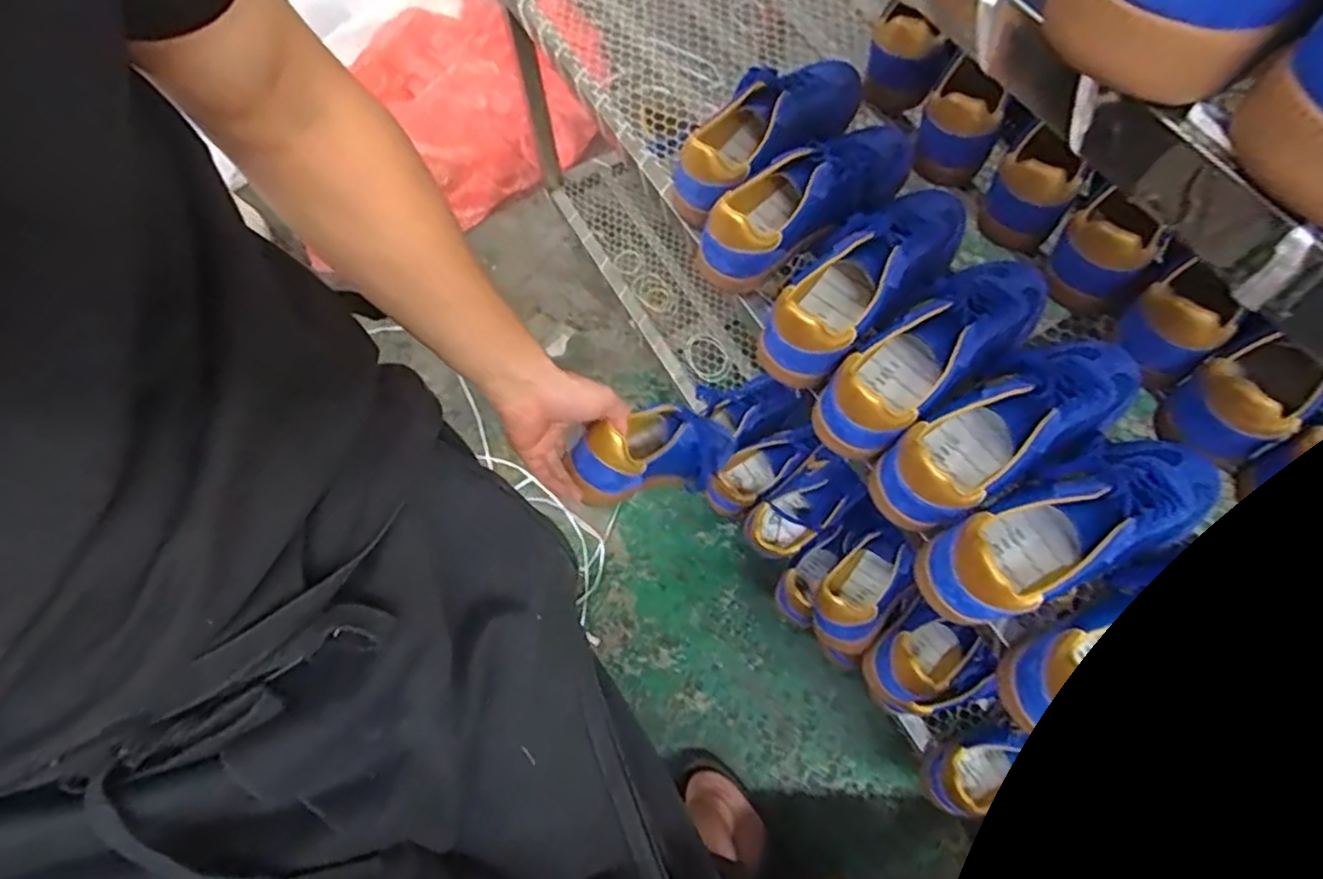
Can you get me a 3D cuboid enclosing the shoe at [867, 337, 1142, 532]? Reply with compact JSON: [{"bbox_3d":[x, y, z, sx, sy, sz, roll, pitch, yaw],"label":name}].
[{"bbox_3d":[0.286,-0.013,0.527,0.241,0.074,0.083,-30,70,-12],"label":"shoe"}]

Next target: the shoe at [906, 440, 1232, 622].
[{"bbox_3d":[0.313,0.060,0.493,0.235,0.078,0.083,-21,68,-9],"label":"shoe"}]

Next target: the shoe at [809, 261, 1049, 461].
[{"bbox_3d":[0.234,-0.076,0.561,0.242,0.076,0.083,-36,71,-14],"label":"shoe"}]

